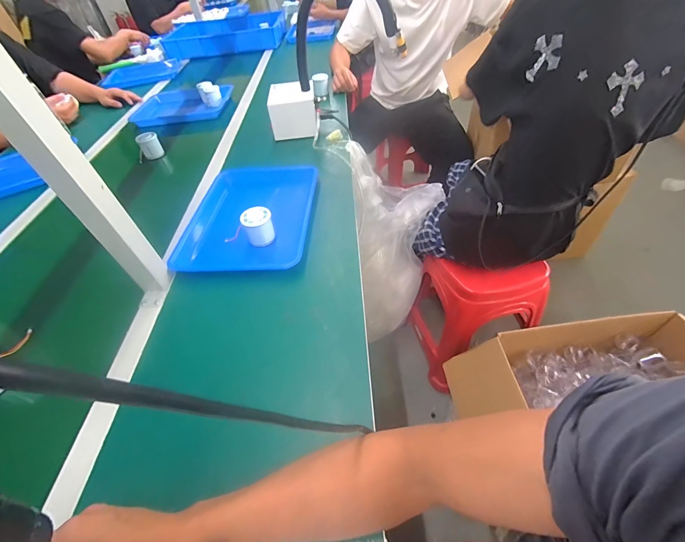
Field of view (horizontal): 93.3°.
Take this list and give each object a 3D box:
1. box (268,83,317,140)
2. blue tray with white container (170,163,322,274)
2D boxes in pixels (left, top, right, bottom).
[{"bbox_3d":[-0.141,-0.473,0.951,0.134,0.100,0.150,-5,47,2],"label":"box"},{"bbox_3d":[-0.197,-0.135,0.690,0.260,0.063,0.324,-3,48,4],"label":"blue tray with white container"}]

